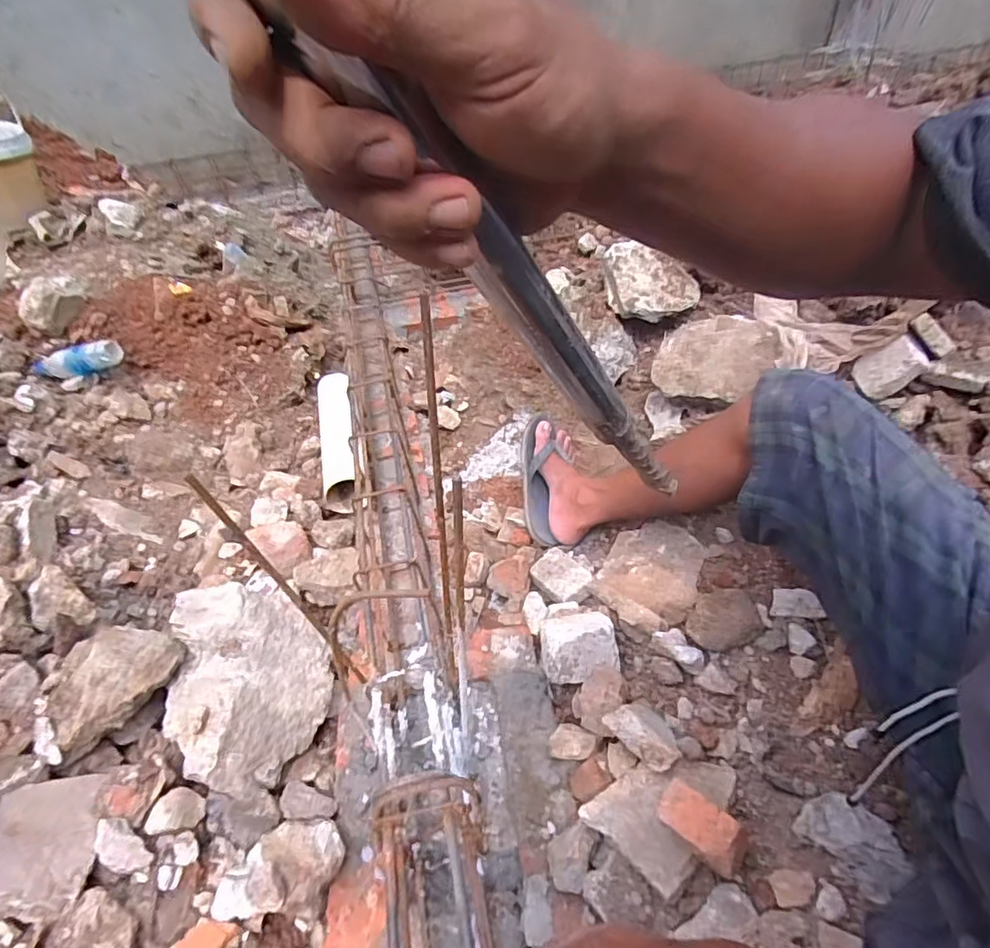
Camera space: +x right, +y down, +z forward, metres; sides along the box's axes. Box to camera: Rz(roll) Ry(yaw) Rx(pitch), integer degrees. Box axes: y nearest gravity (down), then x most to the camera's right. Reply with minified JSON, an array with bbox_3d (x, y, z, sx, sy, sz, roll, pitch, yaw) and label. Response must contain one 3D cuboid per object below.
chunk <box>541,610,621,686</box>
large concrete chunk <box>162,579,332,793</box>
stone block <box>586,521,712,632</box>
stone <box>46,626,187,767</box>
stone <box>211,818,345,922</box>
[{"bbox_3d":[0.120,0.245,0.804,0.109,0.066,0.093,-3,44,5],"label":"chunk"},{"bbox_3d":[-0.350,0.298,0.791,0.202,0.130,0.261,10,55,-34],"label":"large concrete chunk"},{"bbox_3d":[0.242,0.155,0.878,0.151,0.048,0.178,24,53,29],"label":"stone block"},{"bbox_3d":[-0.490,0.256,0.707,0.163,0.060,0.115,-36,51,-25],"label":"stone"},{"bbox_3d":[-0.248,0.466,0.662,0.138,0.060,0.089,-9,44,-1],"label":"stone"}]

